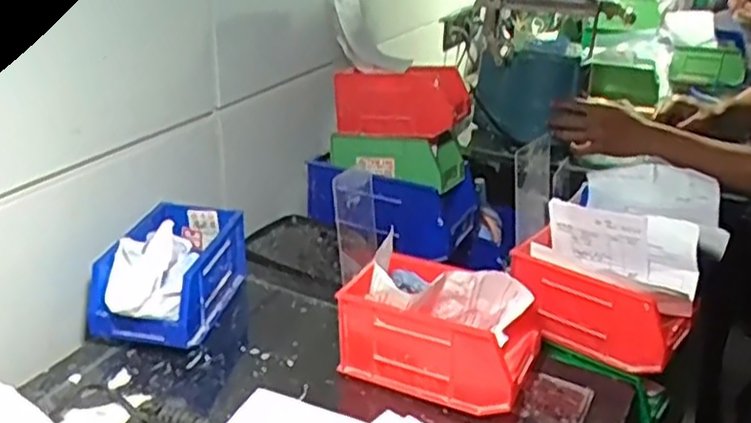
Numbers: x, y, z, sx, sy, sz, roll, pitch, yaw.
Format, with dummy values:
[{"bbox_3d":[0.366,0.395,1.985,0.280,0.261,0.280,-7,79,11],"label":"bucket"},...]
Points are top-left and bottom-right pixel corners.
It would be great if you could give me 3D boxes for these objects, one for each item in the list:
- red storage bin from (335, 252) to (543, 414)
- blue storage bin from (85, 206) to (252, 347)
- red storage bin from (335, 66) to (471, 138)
[{"bbox_3d":[0.060,0.114,0.667,0.174,0.095,0.091,13,27,21],"label":"red storage bin"},{"bbox_3d":[-0.214,0.070,0.742,0.101,0.093,0.182,8,26,11],"label":"blue storage bin"},{"bbox_3d":[0.036,-0.153,0.977,0.176,0.082,0.088,9,26,13],"label":"red storage bin"}]

